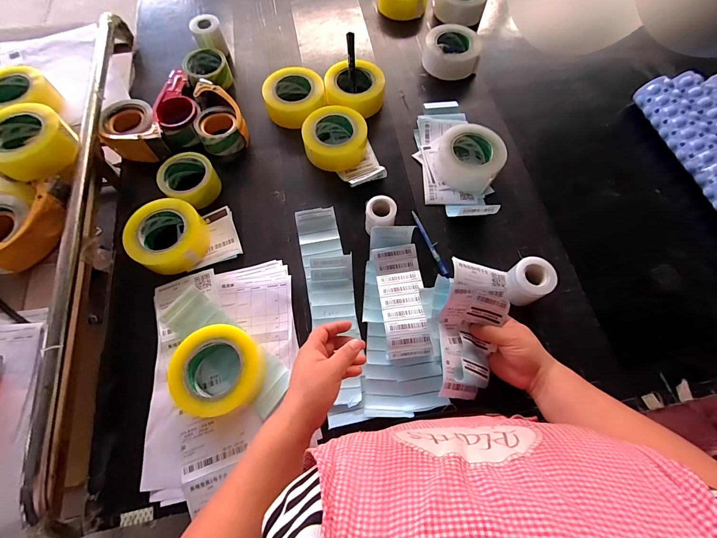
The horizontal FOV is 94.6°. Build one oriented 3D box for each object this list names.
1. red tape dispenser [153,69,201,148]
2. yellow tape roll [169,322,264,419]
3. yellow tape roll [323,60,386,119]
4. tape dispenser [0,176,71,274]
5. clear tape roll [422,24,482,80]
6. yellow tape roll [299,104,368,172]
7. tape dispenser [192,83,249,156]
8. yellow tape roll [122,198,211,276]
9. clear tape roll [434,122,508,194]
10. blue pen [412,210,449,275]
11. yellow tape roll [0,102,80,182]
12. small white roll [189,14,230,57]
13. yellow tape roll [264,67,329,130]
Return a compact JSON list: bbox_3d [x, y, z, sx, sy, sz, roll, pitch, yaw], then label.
[{"bbox_3d":[-0.366,-0.316,0.682,0.083,0.075,0.172,-22,69,-9],"label":"red tape dispenser"},{"bbox_3d":[-0.200,0.146,0.482,0.126,0.050,0.120,0,68,0],"label":"yellow tape roll"},{"bbox_3d":[-0.007,-0.376,0.699,0.125,0.052,0.125,0,68,0],"label":"yellow tape roll"},{"bbox_3d":[-0.552,-0.076,0.533,0.124,0.055,0.160,16,68,5],"label":"tape dispenser"},{"bbox_3d":[0.208,-0.486,0.742,0.125,0.051,0.108,15,68,6],"label":"clear tape roll"},{"bbox_3d":[-0.045,-0.255,0.650,0.123,0.060,0.112,-16,69,-7],"label":"yellow tape roll"},{"bbox_3d":[-0.281,-0.299,0.664,0.091,0.062,0.147,-24,70,-10],"label":"tape dispenser"},{"bbox_3d":[-0.323,-0.056,0.564,0.120,0.052,0.119,0,68,0],"label":"yellow tape roll"},{"bbox_3d":[0.207,-0.208,0.620,0.120,0.066,0.106,30,71,11],"label":"clear tape roll"},{"bbox_3d":[0.127,-0.050,0.585,0.018,0.010,0.135,-21,69,-8],"label":"blue pen"},{"bbox_3d":[-0.551,-0.214,0.554,0.123,0.064,0.123,1,67,-2],"label":"yellow tape roll"},{"bbox_3d":[-0.335,-0.519,0.748,0.065,0.070,0.062,-14,68,-6],"label":"small white roll"},{"bbox_3d":[-0.132,-0.358,0.693,0.121,0.055,0.121,0,68,0],"label":"yellow tape roll"}]

